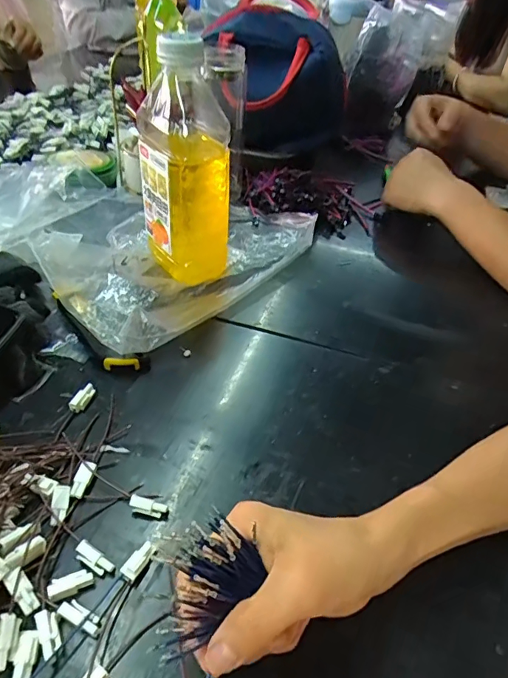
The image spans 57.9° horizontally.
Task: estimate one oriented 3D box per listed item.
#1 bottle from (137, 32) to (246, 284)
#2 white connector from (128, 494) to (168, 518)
[{"bbox_3d":[-0.067,-0.170,0.460,0.078,0.214,0.082,-23,50,-28],"label":"bottle"},{"bbox_3d":[-0.072,0.114,0.312,0.025,0.010,0.013,18,43,13],"label":"white connector"}]

